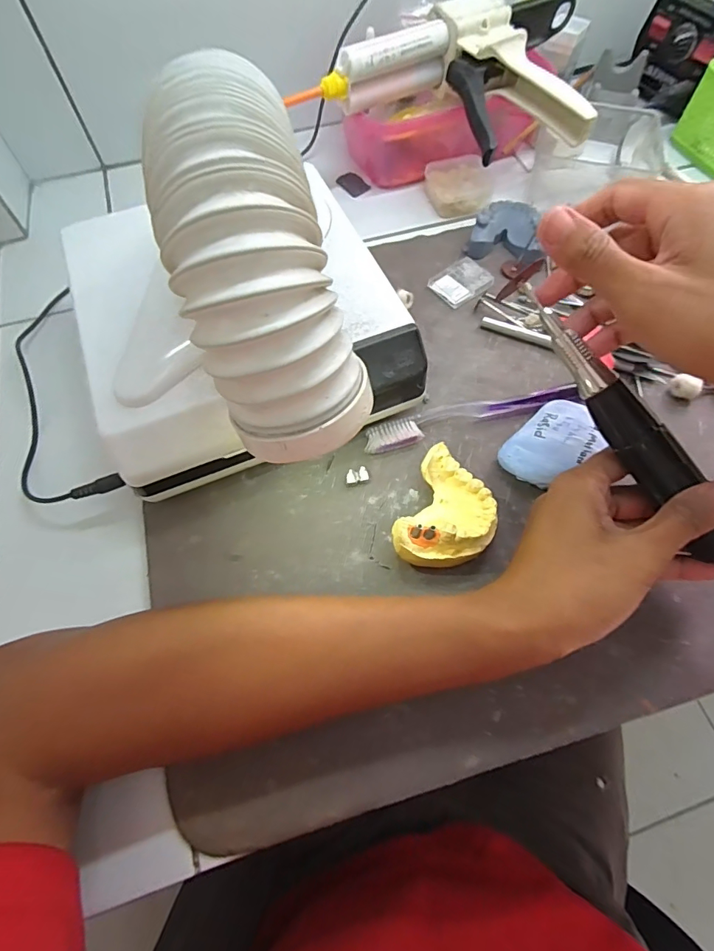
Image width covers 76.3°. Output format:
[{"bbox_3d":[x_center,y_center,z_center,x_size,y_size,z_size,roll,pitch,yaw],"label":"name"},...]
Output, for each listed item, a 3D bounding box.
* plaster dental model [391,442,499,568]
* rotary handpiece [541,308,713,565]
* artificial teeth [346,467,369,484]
[{"bbox_3d":[0.056,0.025,0.278,0.052,0.032,0.072,22,67,11],"label":"plaster dental model"},{"bbox_3d":[0.157,-0.005,0.241,0.020,0.028,0.195,-36,88,-15],"label":"rotary handpiece"},{"bbox_3d":[0.000,0.000,0.305,0.015,0.006,0.010,-12,65,-5],"label":"artificial teeth"}]

